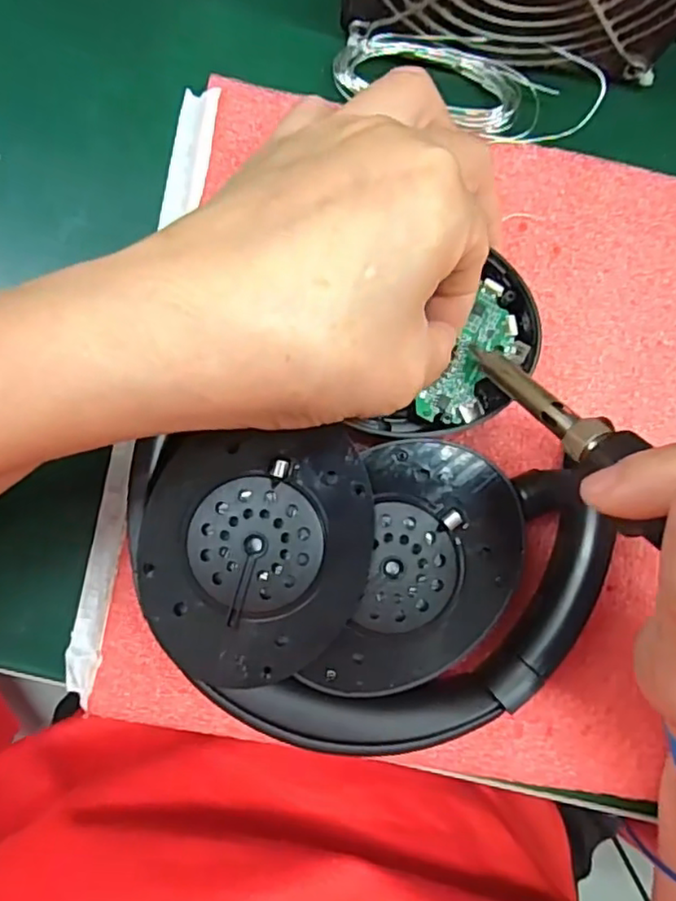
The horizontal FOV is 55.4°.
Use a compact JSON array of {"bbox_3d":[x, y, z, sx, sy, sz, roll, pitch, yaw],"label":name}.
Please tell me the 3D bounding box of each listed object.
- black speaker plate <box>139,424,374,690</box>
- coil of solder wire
[{"bbox_3d":[-0.025,0.033,0.198,0.069,0.009,0.076,-2,86,-3],"label":"black speaker plate"},{"bbox_3d":[0.048,-0.138,0.242,0.097,0.014,0.035,14,87,-1],"label":"coil of solder wire"}]

